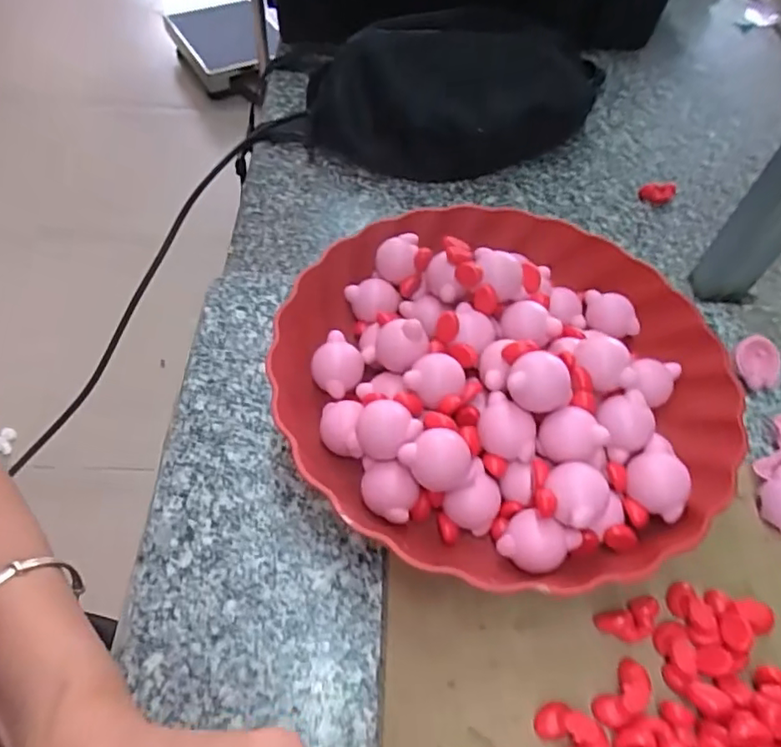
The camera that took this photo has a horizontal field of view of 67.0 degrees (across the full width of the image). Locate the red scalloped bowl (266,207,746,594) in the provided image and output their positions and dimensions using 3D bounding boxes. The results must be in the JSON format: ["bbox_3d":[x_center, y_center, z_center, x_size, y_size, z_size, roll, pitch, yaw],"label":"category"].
[{"bbox_3d":[0.065,-0.004,0.333,0.233,0.072,0.233,1,55,-2],"label":"red scalloped bowl"}]

